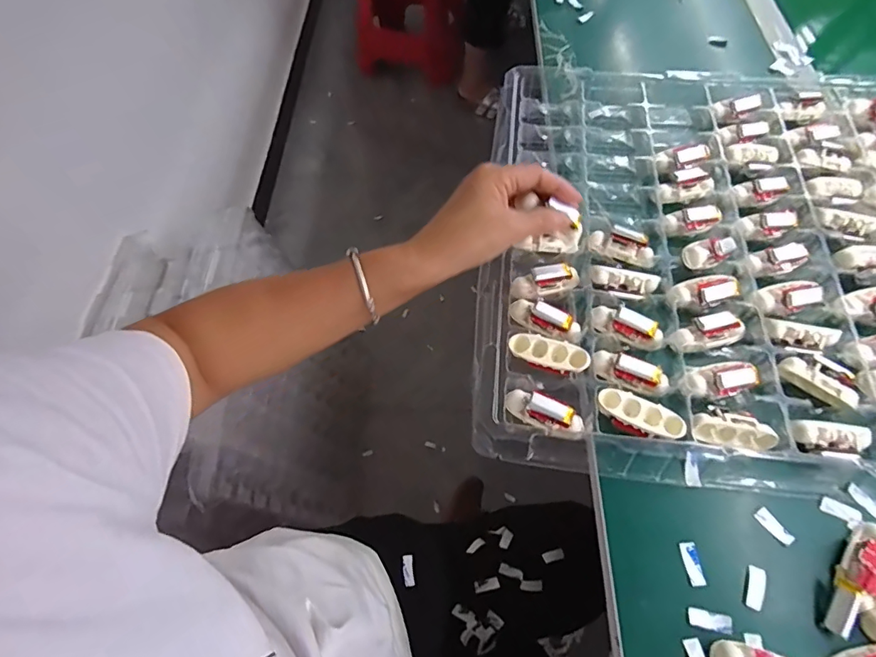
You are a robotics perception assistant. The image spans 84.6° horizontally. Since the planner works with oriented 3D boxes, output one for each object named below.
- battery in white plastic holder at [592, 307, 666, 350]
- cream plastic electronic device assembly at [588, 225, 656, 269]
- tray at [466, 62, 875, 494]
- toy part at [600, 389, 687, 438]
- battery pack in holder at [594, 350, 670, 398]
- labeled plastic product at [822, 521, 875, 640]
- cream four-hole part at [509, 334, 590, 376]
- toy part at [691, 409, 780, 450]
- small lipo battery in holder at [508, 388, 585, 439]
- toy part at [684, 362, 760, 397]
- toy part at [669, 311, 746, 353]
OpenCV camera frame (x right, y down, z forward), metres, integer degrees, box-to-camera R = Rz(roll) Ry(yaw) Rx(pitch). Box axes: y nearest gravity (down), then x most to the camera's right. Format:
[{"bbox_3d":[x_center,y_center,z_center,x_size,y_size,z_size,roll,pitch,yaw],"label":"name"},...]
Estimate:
[{"bbox_3d":[0.163,-0.003,0.410,0.061,0.020,0.017,28,65,16],"label":"battery in white plastic holder"},{"bbox_3d":[0.175,-0.078,0.454,0.061,0.015,0.028,24,64,14],"label":"cream plastic electronic device assembly"},{"bbox_3d":[0.284,-0.089,0.464,0.468,0.036,0.481,8,61,6],"label":"tray"},{"bbox_3d":[0.156,0.070,0.375,0.062,0.017,0.028,22,64,13],"label":"toy part"},{"bbox_3d":[0.158,0.035,0.395,0.058,0.016,0.021,25,64,14],"label":"battery pack in holder"},{"bbox_3d":[0.285,0.166,0.322,0.023,0.017,0.084,38,68,20],"label":"labeled plastic product"},{"bbox_3d":[0.092,0.022,0.403,0.064,0.021,0.024,19,63,11],"label":"cream four-hole part"},{"bbox_3d":[0.226,0.078,0.371,0.063,0.023,0.022,4,61,4],"label":"toy part"},{"bbox_3d":[0.086,0.069,0.386,0.063,0.027,0.022,24,64,14],"label":"small lipo battery in holder"},{"bbox_3d":[0.225,0.042,0.386,0.051,0.022,0.029,-17,62,-8],"label":"toy part"},{"bbox_3d":[0.229,0.004,0.412,0.066,0.016,0.024,-15,61,-7],"label":"toy part"}]

